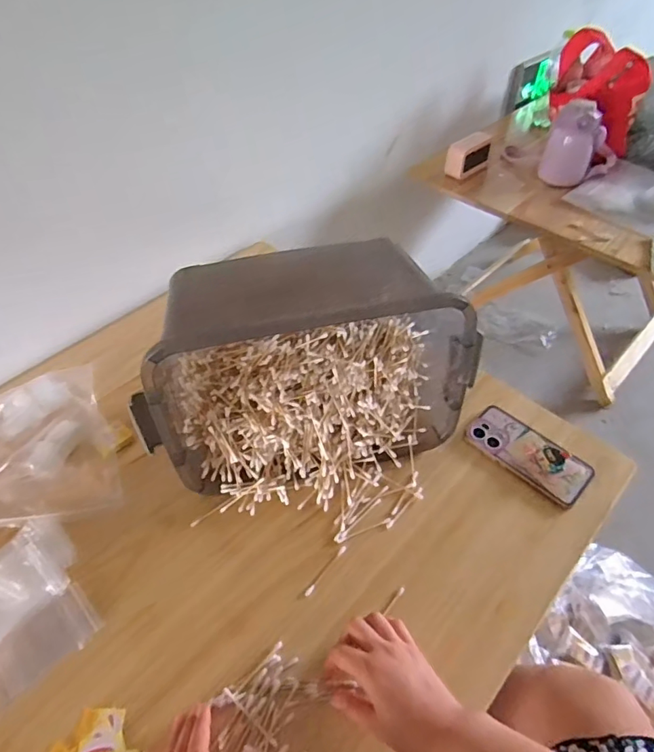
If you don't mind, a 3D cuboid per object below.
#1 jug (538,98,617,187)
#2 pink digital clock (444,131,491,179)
[{"bbox_3d":[0.608,-0.557,1.181,0.160,0.177,0.113,21,52,19],"label":"jug"},{"bbox_3d":[0.351,-0.546,1.231,0.131,0.077,0.057,-35,56,-27],"label":"pink digital clock"}]

